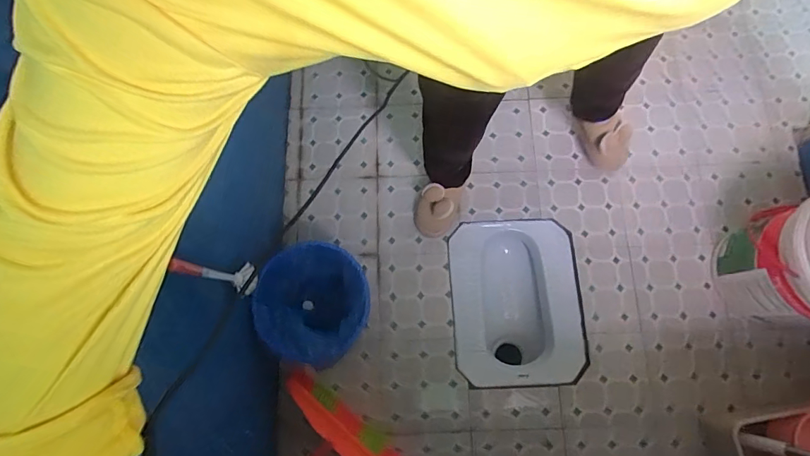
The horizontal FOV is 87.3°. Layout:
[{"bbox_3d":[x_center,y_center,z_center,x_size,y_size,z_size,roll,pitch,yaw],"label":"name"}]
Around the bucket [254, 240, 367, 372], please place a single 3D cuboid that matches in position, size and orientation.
[{"bbox_3d":[-0.207,0.192,1.062,0.245,0.271,0.252,0,76,1],"label":"bucket"}]

